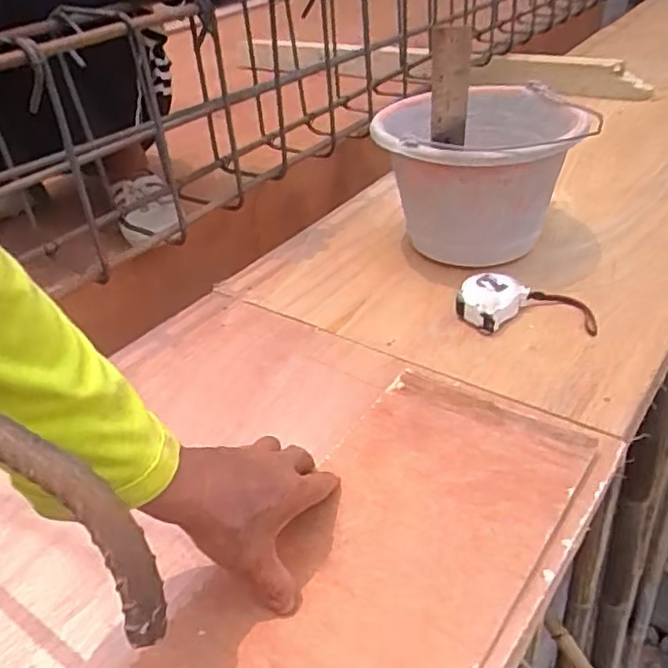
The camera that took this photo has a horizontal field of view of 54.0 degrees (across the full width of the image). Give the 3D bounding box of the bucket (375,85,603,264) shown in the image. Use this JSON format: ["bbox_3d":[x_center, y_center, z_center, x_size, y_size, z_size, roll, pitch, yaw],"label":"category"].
[{"bbox_3d":[0.179,-0.200,0.809,0.229,0.144,0.230,-5,35,3],"label":"bucket"}]

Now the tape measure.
[{"bbox_3d":[0.209,-0.029,0.720,0.147,0.039,0.098,3,34,-7],"label":"tape measure"}]

